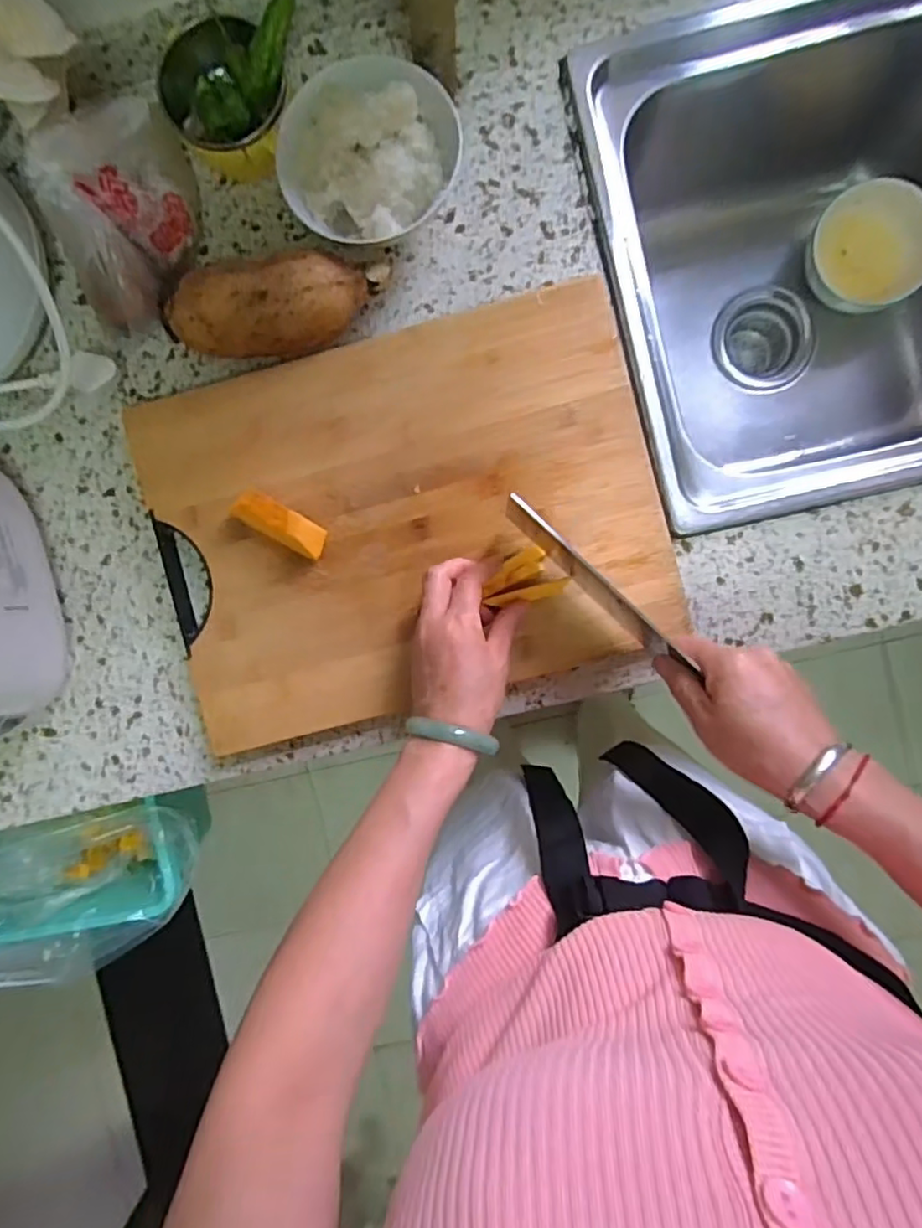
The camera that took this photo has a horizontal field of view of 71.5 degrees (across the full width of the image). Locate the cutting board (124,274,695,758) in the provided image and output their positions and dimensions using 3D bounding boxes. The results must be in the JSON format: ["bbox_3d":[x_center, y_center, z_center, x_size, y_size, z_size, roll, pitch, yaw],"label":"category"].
[{"bbox_3d":[-0.043,-0.073,0.509,0.394,0.025,0.285,-15,90,3],"label":"cutting board"}]

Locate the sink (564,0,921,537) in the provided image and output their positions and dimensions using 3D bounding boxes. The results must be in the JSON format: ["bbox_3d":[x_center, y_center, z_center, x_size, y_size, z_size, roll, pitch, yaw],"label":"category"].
[{"bbox_3d":[0.485,-0.344,0.619,0.728,0.250,0.401,-14,91,3],"label":"sink"}]

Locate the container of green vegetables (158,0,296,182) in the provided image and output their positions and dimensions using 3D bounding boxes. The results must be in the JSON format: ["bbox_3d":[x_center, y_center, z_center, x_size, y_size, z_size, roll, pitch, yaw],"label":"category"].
[{"bbox_3d":[-0.177,-0.403,0.491,0.105,0.076,0.110,12,92,2],"label":"container of green vegetables"}]

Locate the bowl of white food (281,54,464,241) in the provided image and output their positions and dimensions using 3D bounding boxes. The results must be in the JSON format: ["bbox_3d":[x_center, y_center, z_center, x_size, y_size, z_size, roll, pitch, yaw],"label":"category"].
[{"bbox_3d":[-0.067,-0.340,0.490,0.133,0.072,0.111,-4,91,3],"label":"bowl of white food"}]

